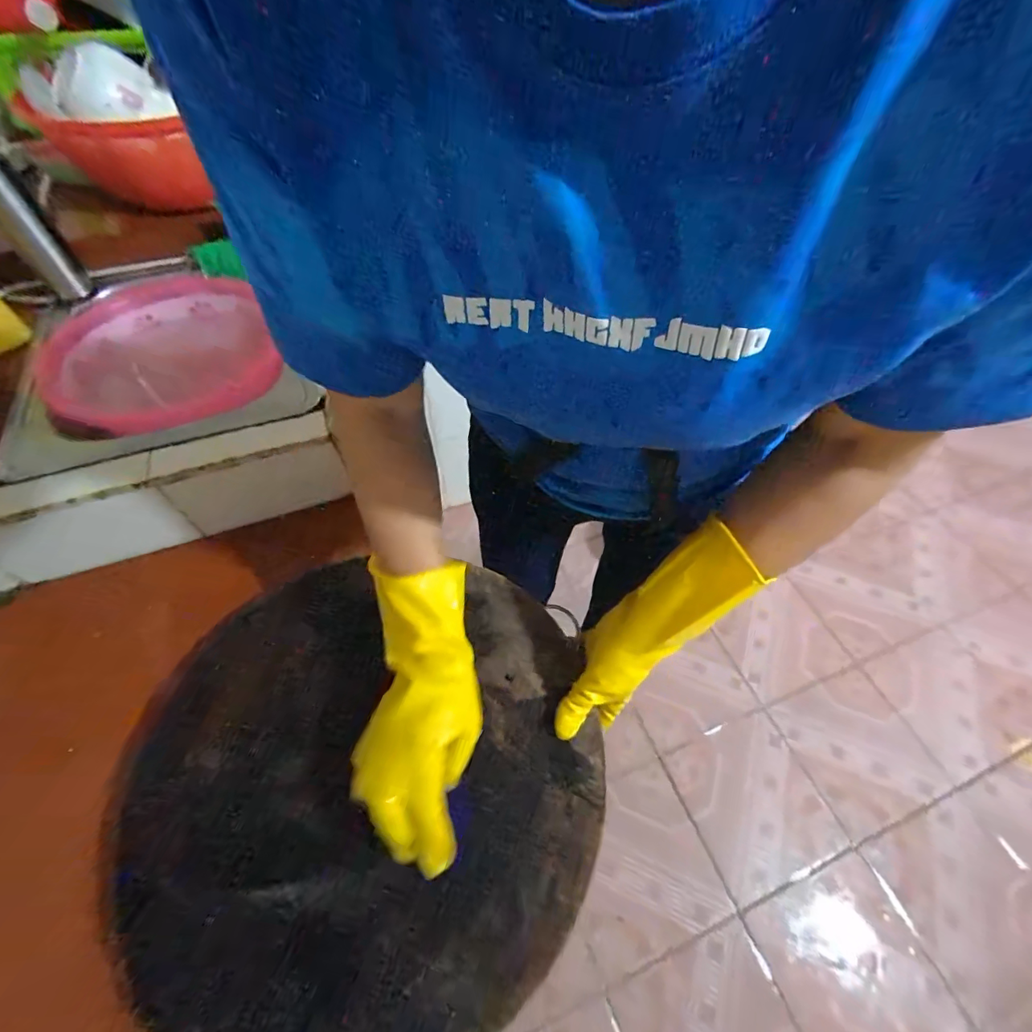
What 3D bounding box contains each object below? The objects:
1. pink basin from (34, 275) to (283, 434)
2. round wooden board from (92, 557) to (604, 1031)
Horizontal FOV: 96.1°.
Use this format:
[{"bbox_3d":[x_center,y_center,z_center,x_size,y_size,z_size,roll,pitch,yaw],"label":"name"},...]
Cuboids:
[{"bbox_3d":[-0.514,-0.254,0.703,0.297,0.070,0.291,0,55,0],"label":"pink basin"},{"bbox_3d":[-0.140,0.229,0.423,0.414,0.027,0.394,1,54,2],"label":"round wooden board"}]

